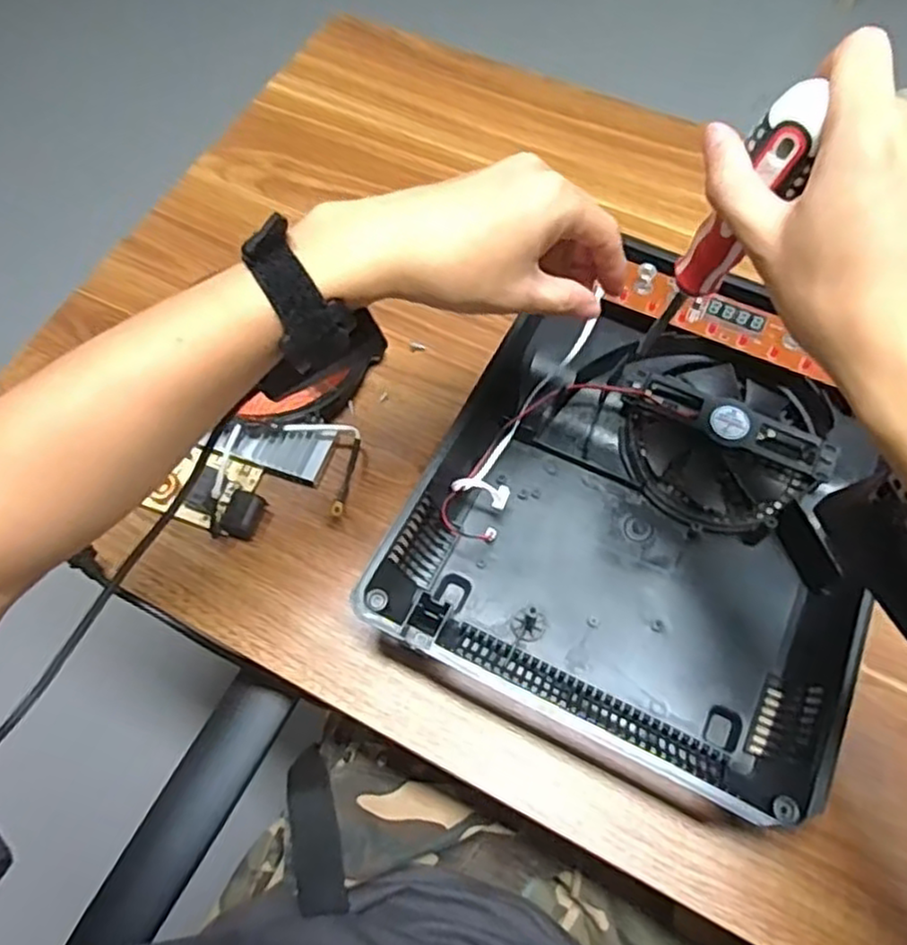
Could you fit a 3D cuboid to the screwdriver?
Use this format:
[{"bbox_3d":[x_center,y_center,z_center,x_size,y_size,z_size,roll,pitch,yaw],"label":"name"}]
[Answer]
[{"bbox_3d":[0.126,-0.106,0.347,0.020,0.170,0.027,2,68,-6],"label":"screwdriver"}]

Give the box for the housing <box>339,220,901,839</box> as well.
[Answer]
[{"bbox_3d":[0.132,0.017,0.473,0.268,0.058,0.321,24,67,12],"label":"housing"}]

